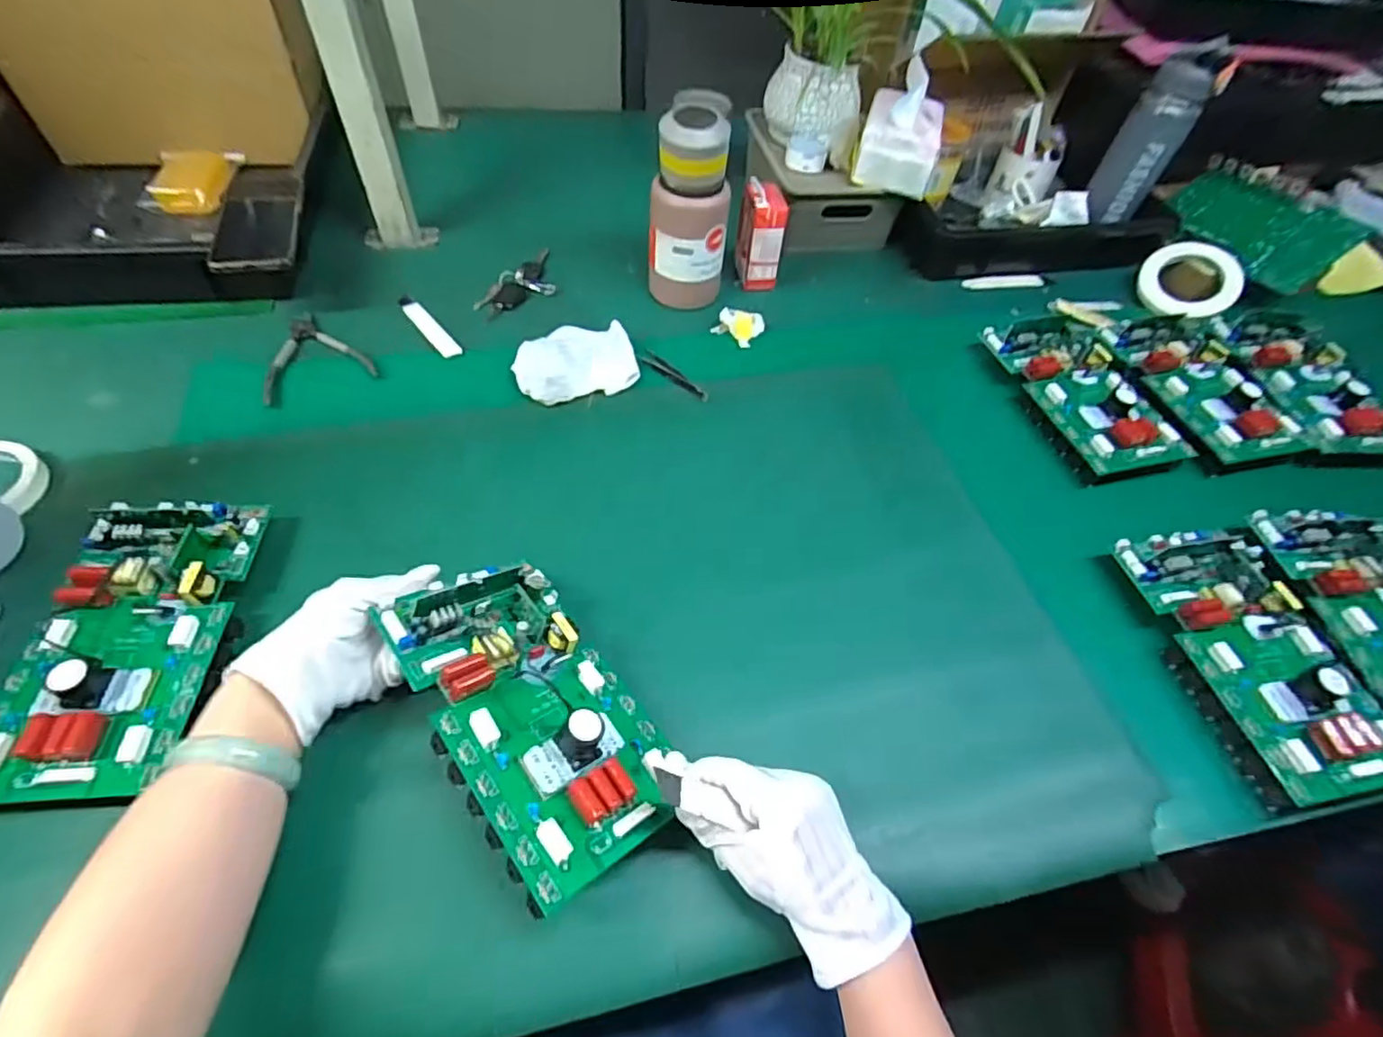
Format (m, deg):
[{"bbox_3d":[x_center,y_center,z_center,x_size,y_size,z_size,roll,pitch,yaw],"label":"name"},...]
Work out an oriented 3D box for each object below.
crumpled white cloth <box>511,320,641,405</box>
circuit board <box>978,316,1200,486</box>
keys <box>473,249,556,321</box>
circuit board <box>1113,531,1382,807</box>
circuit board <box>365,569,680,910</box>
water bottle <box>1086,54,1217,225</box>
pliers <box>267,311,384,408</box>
[{"bbox_3d":[-0.125,-0.168,0.693,0.128,0.030,0.088,-10,55,-12],"label":"crumpled white cloth"},{"bbox_3d":[0.442,-0.144,0.716,0.135,0.045,0.226,-9,55,-12],"label":"circuit board"},{"bbox_3d":[-0.205,-0.301,0.797,0.067,0.018,0.148,24,55,12],"label":"keys"},{"bbox_3d":[0.482,0.111,0.542,0.130,0.044,0.237,-9,55,-11],"label":"circuit board"},{"bbox_3d":[-0.102,0.114,0.423,0.133,0.048,0.232,-18,57,-42],"label":"circuit board"},{"bbox_3d":[0.598,-0.487,0.838,0.067,0.191,0.063,21,55,10],"label":"water bottle"},{"bbox_3d":[-0.421,-0.180,0.692,0.108,0.007,0.139,-28,61,-23],"label":"pliers"}]

